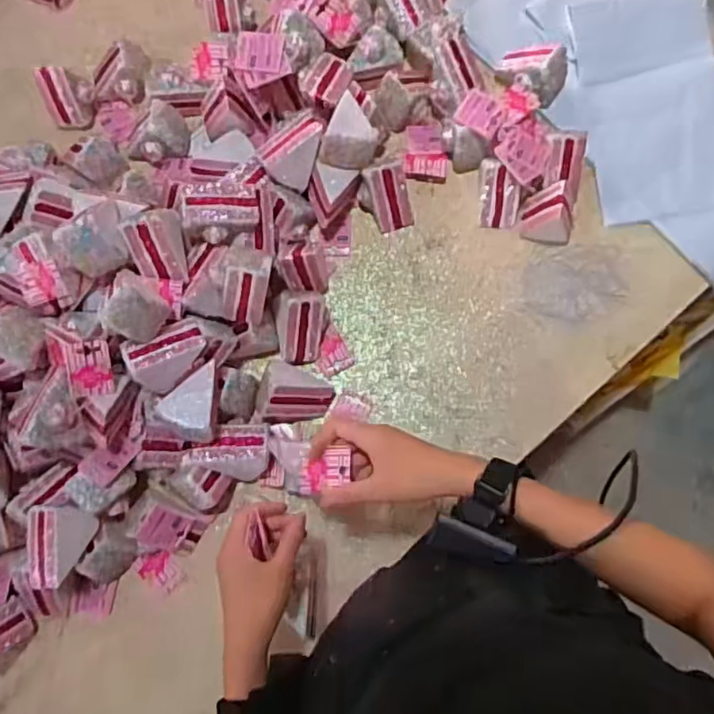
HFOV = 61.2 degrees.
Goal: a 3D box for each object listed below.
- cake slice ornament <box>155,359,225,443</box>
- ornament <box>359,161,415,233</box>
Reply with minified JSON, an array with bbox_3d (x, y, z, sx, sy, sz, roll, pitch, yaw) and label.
[{"bbox_3d":[-0.193,0.054,0.703,0.059,0.057,0.088,-2,80,2],"label":"cake slice ornament"},{"bbox_3d":[0.039,-0.207,0.789,0.061,0.058,0.071,-15,80,-1],"label":"ornament"}]

